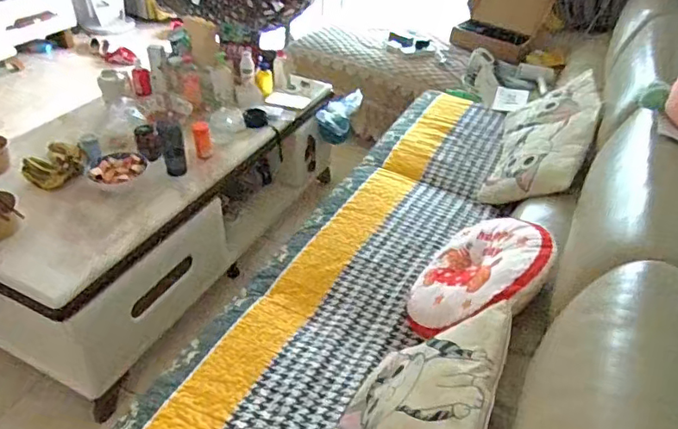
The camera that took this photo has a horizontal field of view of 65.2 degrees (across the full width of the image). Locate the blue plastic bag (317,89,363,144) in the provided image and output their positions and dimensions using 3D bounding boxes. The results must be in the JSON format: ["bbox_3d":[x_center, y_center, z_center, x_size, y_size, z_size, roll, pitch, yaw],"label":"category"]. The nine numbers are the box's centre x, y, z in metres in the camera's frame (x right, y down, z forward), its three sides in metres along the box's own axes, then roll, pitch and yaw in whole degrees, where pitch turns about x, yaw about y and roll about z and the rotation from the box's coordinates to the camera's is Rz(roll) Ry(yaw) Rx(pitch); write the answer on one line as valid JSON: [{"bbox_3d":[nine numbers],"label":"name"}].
[{"bbox_3d":[0.006,-0.364,1.963,0.112,0.135,0.178,19,41,18],"label":"blue plastic bag"}]

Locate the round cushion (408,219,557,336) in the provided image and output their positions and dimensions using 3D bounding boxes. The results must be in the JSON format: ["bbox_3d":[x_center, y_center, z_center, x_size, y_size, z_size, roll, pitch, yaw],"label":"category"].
[{"bbox_3d":[0.309,0.147,1.210,0.349,0.071,0.348,-45,20,-20],"label":"round cushion"}]

